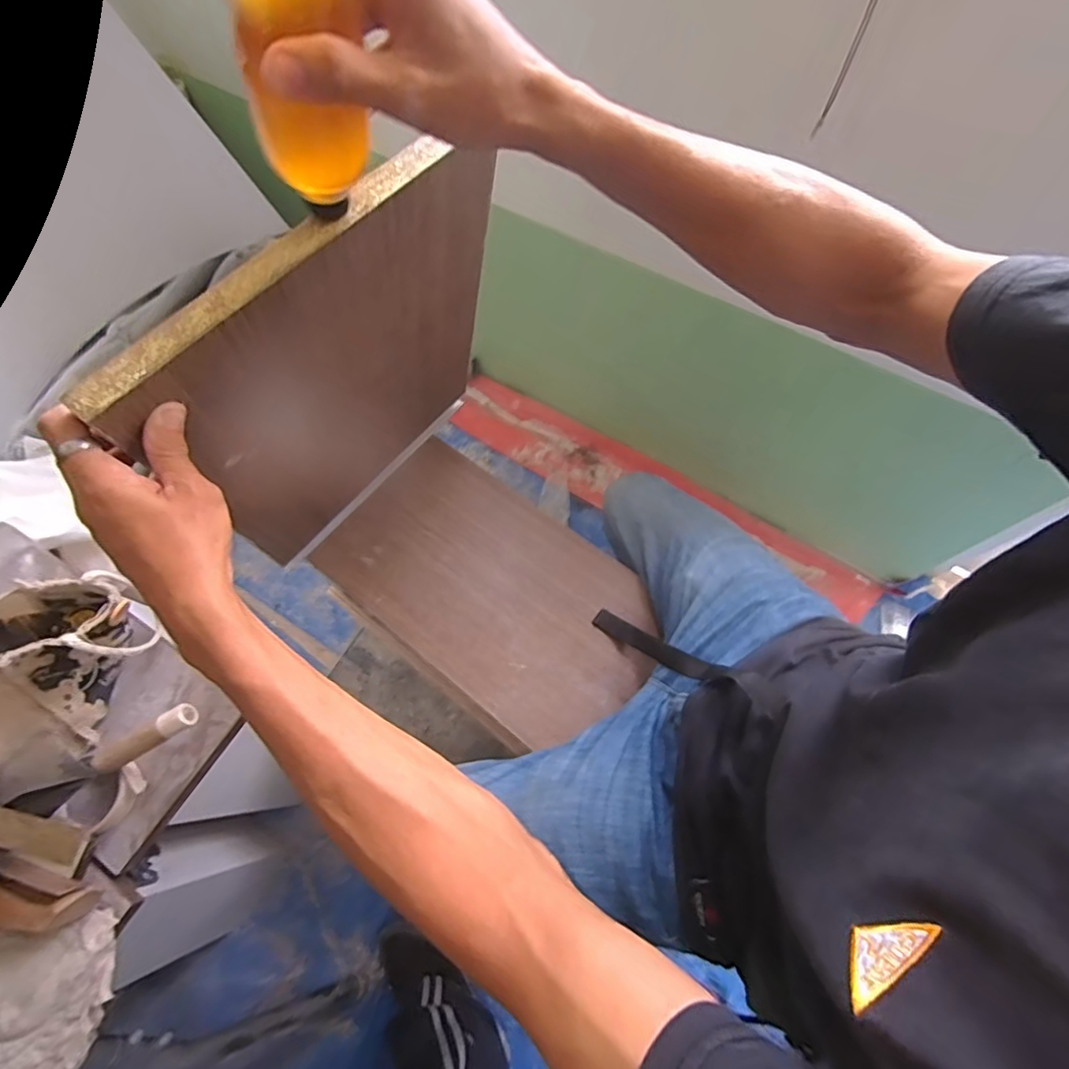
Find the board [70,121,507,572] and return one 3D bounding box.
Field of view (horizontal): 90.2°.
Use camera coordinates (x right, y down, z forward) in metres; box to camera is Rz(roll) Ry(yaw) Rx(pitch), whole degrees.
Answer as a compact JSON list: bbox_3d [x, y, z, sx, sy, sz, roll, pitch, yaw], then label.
[{"bbox_3d":[-0.174,-0.142,0.520,0.026,0.404,0.332,41,72,0],"label":"board"}]

